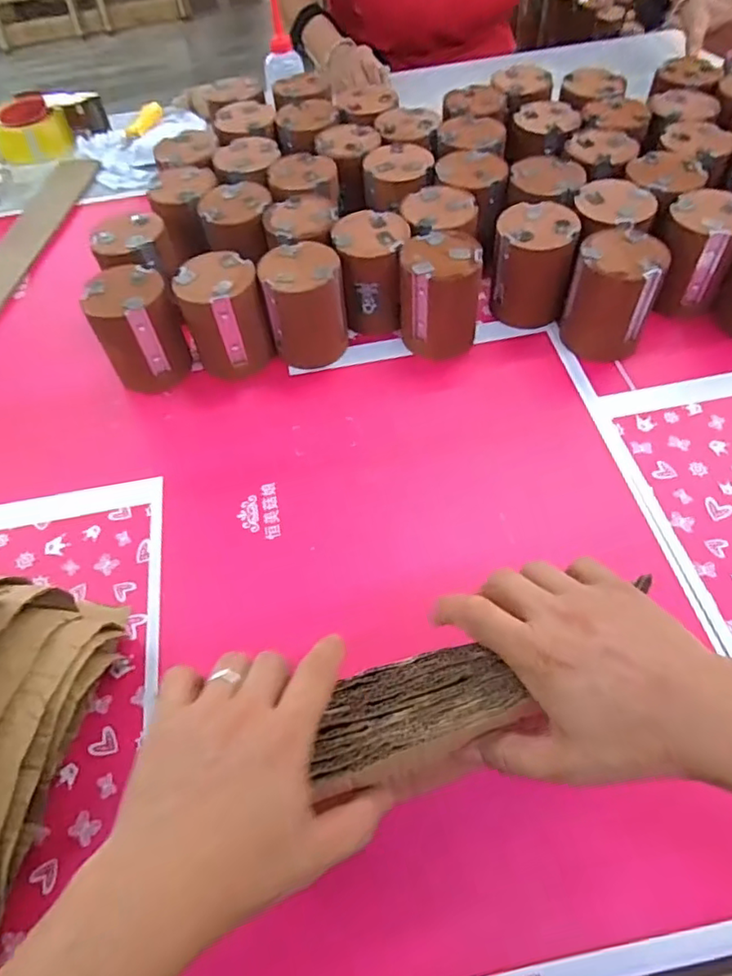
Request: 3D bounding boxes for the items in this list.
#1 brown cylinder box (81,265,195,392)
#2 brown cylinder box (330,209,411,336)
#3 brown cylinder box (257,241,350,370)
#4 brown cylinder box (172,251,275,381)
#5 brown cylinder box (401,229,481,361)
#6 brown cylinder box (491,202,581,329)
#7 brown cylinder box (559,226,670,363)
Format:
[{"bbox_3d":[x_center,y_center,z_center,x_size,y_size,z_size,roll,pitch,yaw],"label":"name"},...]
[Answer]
[{"bbox_3d":[-0.228,-0.159,0.607,0.080,0.103,0.080,-21,58,-9],"label":"brown cylinder box"},{"bbox_3d":[0.007,-0.223,0.623,0.074,0.096,0.078,3,57,6],"label":"brown cylinder box"},{"bbox_3d":[-0.061,-0.185,0.612,0.078,0.101,0.072,-10,57,-3],"label":"brown cylinder box"},{"bbox_3d":[-0.144,-0.175,0.611,0.077,0.104,0.075,-19,58,-9],"label":"brown cylinder box"},{"bbox_3d":[0.075,-0.193,0.601,0.077,0.100,0.075,-2,57,2],"label":"brown cylinder box"},{"bbox_3d":[0.173,-0.232,0.621,0.077,0.095,0.080,7,58,8],"label":"brown cylinder box"},{"bbox_3d":[0.242,-0.190,0.593,0.078,0.102,0.087,16,59,14],"label":"brown cylinder box"}]

